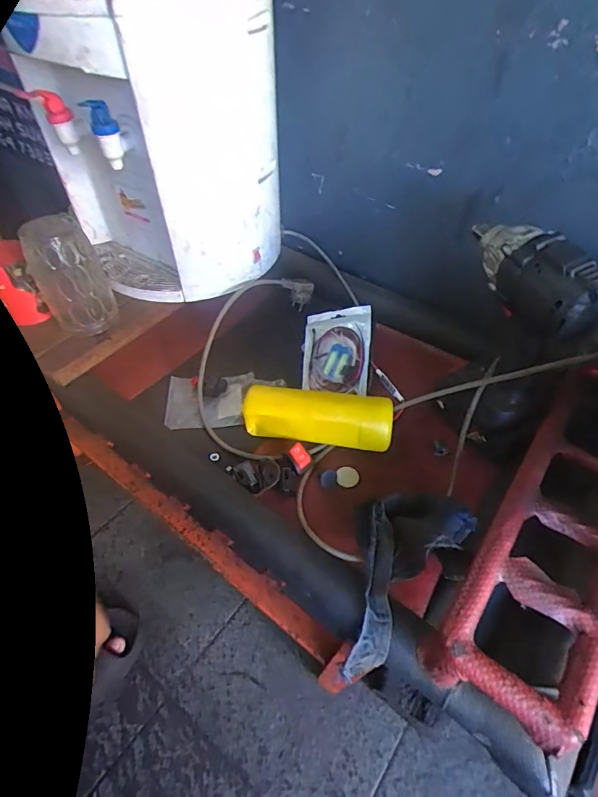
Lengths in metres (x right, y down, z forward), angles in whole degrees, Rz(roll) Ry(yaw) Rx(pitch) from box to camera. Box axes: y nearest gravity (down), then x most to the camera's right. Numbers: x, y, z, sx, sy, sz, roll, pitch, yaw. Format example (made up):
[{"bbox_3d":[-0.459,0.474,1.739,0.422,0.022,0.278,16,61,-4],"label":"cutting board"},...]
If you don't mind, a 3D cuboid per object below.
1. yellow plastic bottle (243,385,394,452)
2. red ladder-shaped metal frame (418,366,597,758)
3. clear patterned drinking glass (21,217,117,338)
[{"bbox_3d":[0.022,0.021,0.497,0.167,0.052,0.044,9,49,7],"label":"yellow plastic bottle"},{"bbox_3d":[0.239,0.117,0.390,0.106,0.058,0.340,31,55,24],"label":"red ladder-shaped metal frame"},{"bbox_3d":[-0.281,-0.151,0.525,0.075,0.128,0.074,-27,54,-22],"label":"clear patterned drinking glass"}]

